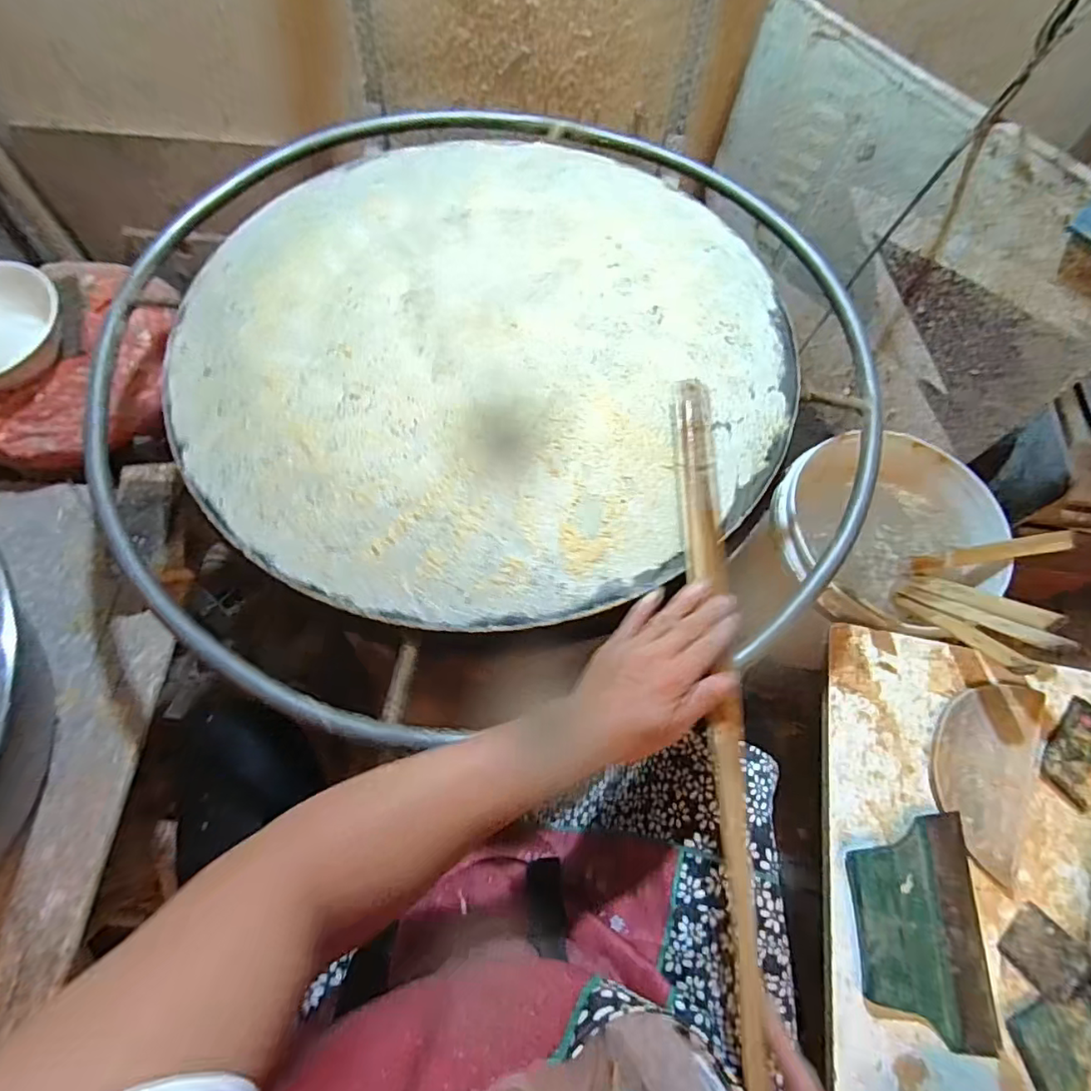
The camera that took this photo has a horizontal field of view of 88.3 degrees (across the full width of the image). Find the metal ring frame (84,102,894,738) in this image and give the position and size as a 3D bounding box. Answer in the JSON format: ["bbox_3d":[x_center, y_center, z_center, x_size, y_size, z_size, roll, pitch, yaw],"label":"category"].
[{"bbox_3d":[-0.062,-0.232,0.626,0.821,0.029,0.817,-11,66,-7],"label":"metal ring frame"}]

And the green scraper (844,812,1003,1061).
[{"bbox_3d":[0.357,0.358,0.528,0.125,0.022,0.185,3,66,-1],"label":"green scraper"}]

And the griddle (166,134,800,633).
[{"bbox_3d":[-0.059,-0.222,0.588,0.600,0.015,0.613,1,66,-2],"label":"griddle"}]

